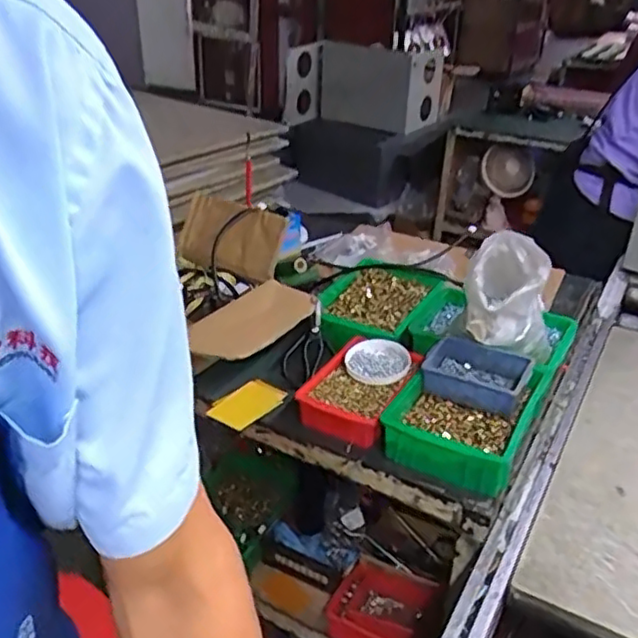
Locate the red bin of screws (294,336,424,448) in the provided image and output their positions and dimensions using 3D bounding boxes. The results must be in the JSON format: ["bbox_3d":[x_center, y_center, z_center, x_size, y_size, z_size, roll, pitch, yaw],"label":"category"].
[{"bbox_3d":[0.062,0.109,1.023,0.140,0.059,0.187,17,34,25],"label":"red bin of screws"}]

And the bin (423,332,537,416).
[{"bbox_3d":[0.236,0.080,1.003,0.149,0.045,0.103,17,34,25],"label":"bin"}]

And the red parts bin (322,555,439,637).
[{"bbox_3d":[0.104,0.498,1.142,0.171,0.078,0.143,19,34,27],"label":"red parts bin"}]

